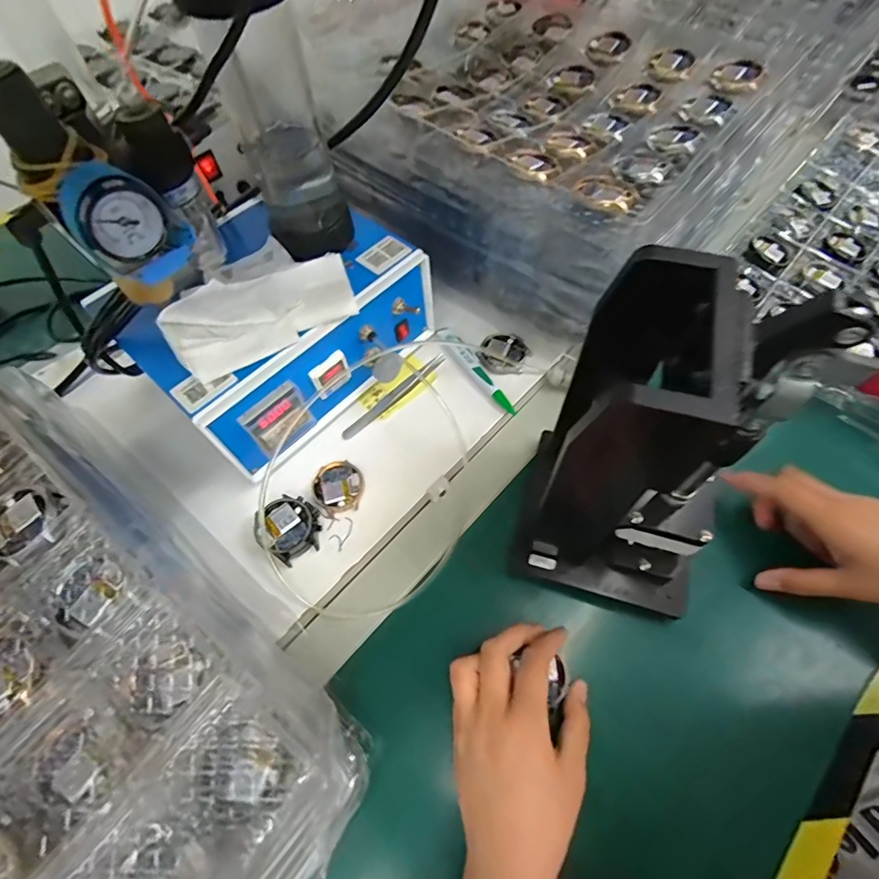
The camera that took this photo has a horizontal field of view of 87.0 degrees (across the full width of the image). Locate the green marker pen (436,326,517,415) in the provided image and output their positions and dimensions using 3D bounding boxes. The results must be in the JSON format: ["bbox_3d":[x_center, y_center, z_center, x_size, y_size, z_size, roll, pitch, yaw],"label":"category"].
[{"bbox_3d":[0.035,-0.070,0.456,0.020,0.014,0.122,-33,64,-15],"label":"green marker pen"}]

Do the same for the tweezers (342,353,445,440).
[{"bbox_3d":[-0.044,-0.043,0.454,0.014,0.006,0.129,40,70,22],"label":"tweezers"}]

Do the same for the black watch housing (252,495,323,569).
[{"bbox_3d":[-0.123,0.070,0.379,0.051,0.019,0.046,35,68,21],"label":"black watch housing"}]

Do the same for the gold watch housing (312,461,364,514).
[{"bbox_3d":[-0.088,0.041,0.403,0.042,0.008,0.046,-1,60,3],"label":"gold watch housing"}]

